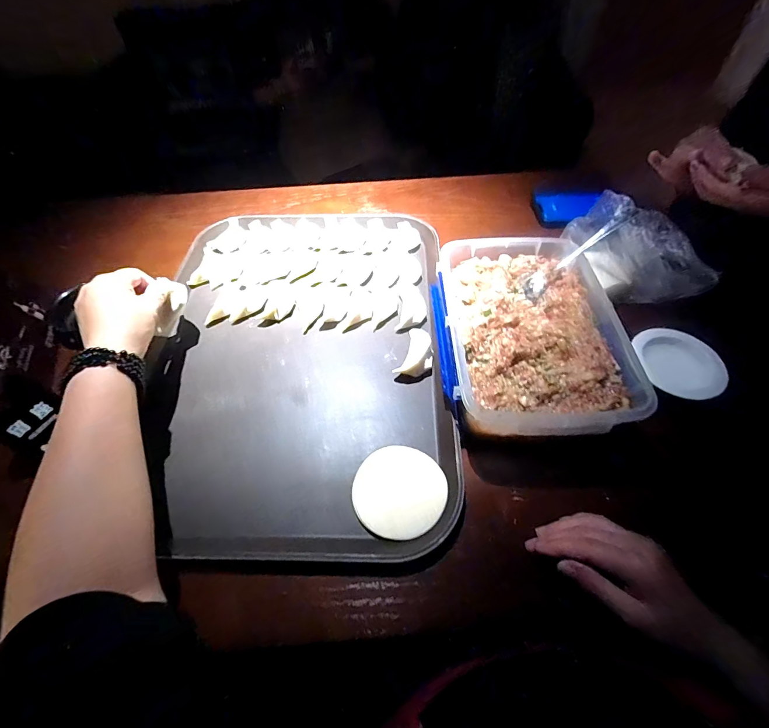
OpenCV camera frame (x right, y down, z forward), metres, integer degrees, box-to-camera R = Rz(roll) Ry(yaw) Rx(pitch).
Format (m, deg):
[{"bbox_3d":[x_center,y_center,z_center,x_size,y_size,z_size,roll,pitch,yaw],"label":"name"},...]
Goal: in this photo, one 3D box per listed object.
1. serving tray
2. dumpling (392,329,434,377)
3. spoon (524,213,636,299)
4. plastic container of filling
[{"bbox_3d":[-0.102,-0.028,0.453,0.348,0.023,0.480,-1,55,2],"label":"serving tray"},{"bbox_3d":[0.041,-0.013,0.440,0.040,0.019,0.063,20,59,15],"label":"dumpling"},{"bbox_3d":[0.233,-0.130,0.438,0.147,0.020,0.028,-38,57,9],"label":"spoon"},{"bbox_3d":[0.153,-0.034,0.414,0.180,0.071,0.261,-2,56,1],"label":"plastic container of filling"}]

